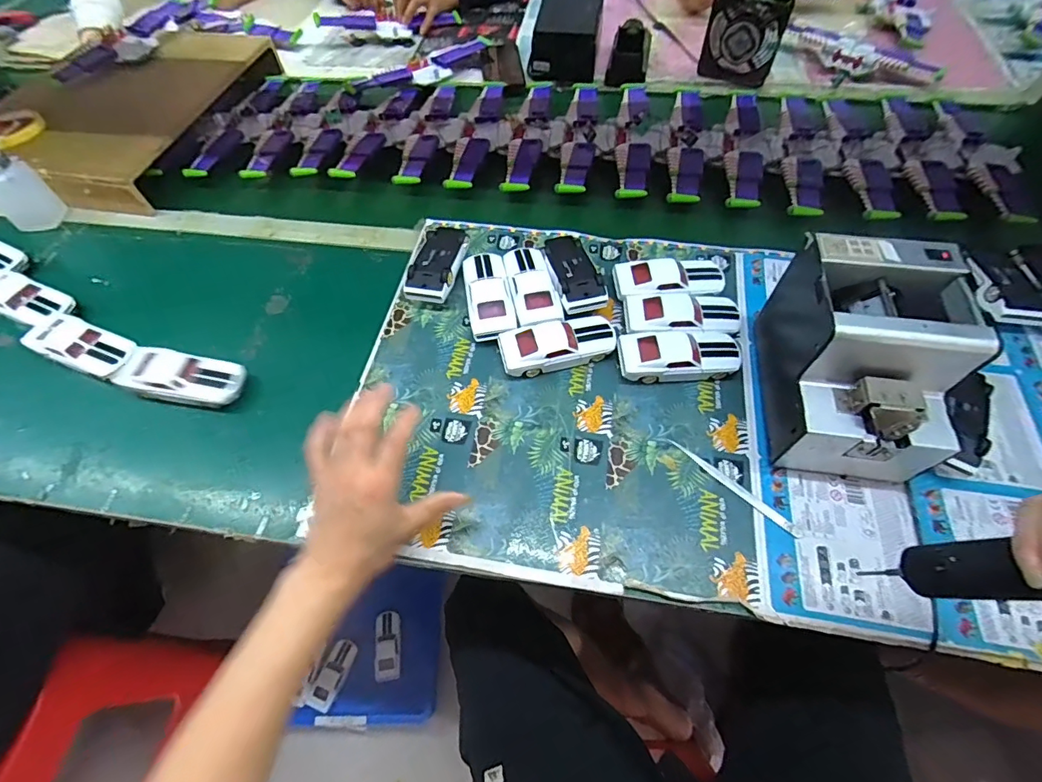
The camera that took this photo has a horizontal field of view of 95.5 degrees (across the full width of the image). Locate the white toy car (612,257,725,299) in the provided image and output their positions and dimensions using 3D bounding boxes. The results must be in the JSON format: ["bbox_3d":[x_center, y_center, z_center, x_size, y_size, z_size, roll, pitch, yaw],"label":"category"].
[{"bbox_3d":[0.182,-0.136,0.577,0.132,0.030,0.066,-9,58,-4],"label":"white toy car"}]

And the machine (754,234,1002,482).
[{"bbox_3d":[0.317,-0.035,0.448,0.123,0.148,0.194,6,60,6],"label":"machine"}]

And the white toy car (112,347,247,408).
[{"bbox_3d":[-0.377,-0.012,0.530,0.132,0.032,0.055,5,58,6],"label":"white toy car"}]

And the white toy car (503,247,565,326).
[{"bbox_3d":[0.013,-0.127,0.583,0.054,0.035,0.130,-12,59,-4],"label":"white toy car"}]

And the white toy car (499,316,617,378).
[{"bbox_3d":[0.042,-0.053,0.538,0.132,0.034,0.056,-15,60,-7],"label":"white toy car"}]

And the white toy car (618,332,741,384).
[{"bbox_3d":[0.175,-0.038,0.522,0.129,0.030,0.051,-2,58,1],"label":"white toy car"}]

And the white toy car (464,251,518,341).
[{"bbox_3d":[-0.039,-0.116,0.578,0.052,0.032,0.132,-11,58,-4],"label":"white toy car"}]

